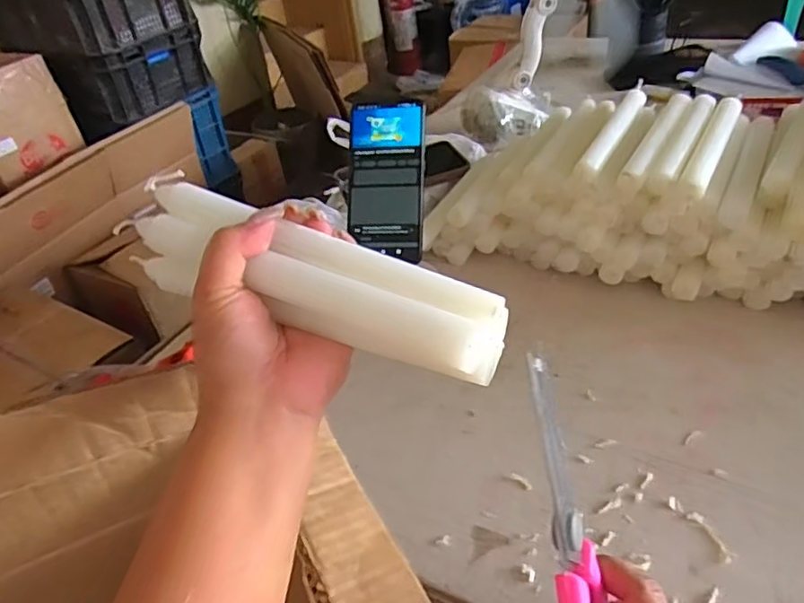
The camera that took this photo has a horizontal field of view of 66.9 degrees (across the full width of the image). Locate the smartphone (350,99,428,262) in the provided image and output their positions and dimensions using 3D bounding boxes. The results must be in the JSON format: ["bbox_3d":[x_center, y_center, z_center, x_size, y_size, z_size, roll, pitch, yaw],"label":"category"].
[{"bbox_3d":[-0.014,-0.120,0.600,0.074,0.156,0.006,1,-4,13],"label":"smartphone"}]

